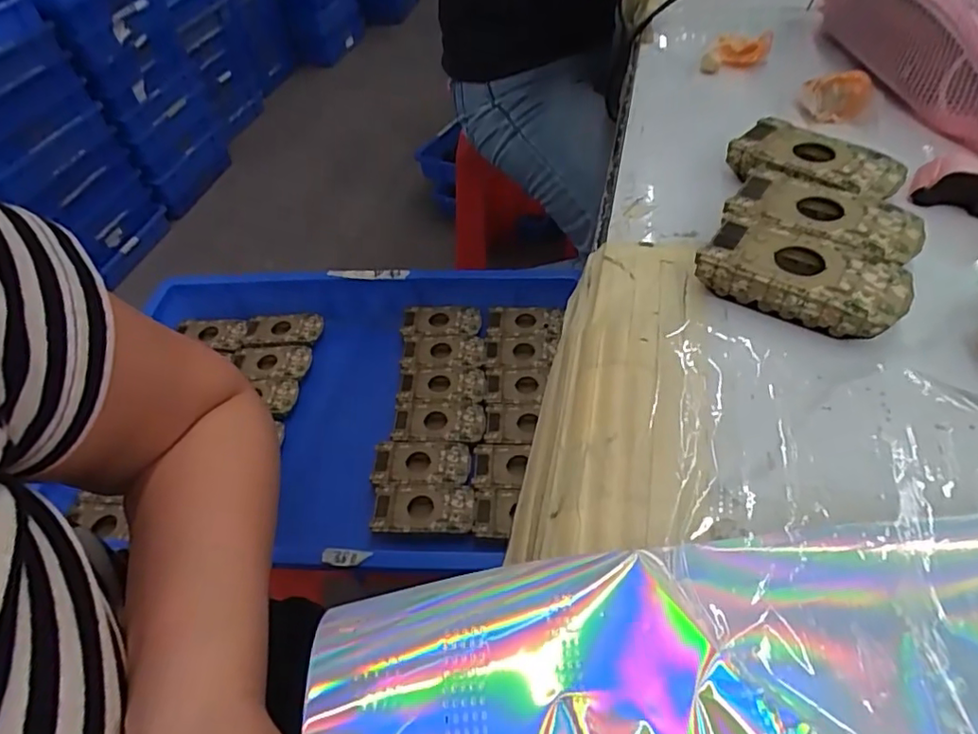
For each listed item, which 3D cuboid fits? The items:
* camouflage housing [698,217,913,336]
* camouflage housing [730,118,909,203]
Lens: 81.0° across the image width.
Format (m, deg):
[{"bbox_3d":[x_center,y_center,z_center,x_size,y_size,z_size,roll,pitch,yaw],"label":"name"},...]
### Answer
[{"bbox_3d":[0.165,-0.046,0.303,0.094,0.027,0.047,26,57,25],"label":"camouflage housing"},{"bbox_3d":[0.203,-0.122,0.364,0.096,0.029,0.055,29,58,27],"label":"camouflage housing"}]

